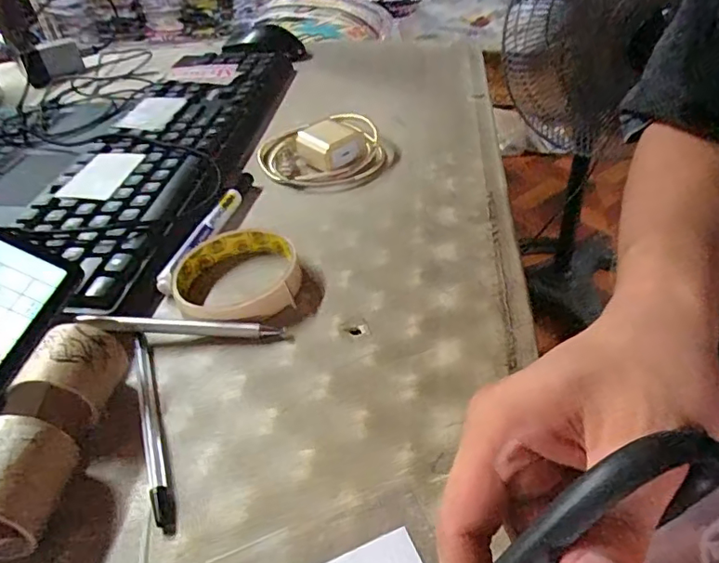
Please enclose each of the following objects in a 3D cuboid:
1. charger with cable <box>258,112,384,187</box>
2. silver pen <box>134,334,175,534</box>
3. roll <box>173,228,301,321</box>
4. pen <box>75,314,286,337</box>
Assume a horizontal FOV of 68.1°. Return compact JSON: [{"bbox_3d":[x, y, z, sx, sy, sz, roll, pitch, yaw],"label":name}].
[{"bbox_3d":[-0.038,-0.126,0.473,0.105,0.025,0.111,-9,40,-1],"label":"charger with cable"},{"bbox_3d":[-0.108,0.068,0.272,0.009,0.004,0.130,-20,41,-14],"label":"silver pen"},{"bbox_3d":[-0.081,-0.005,0.348,0.078,0.016,0.082,-5,40,4],"label":"roll"},{"bbox_3d":[-0.108,0.027,0.317,0.125,0.007,0.009,0,40,9],"label":"pen"}]

